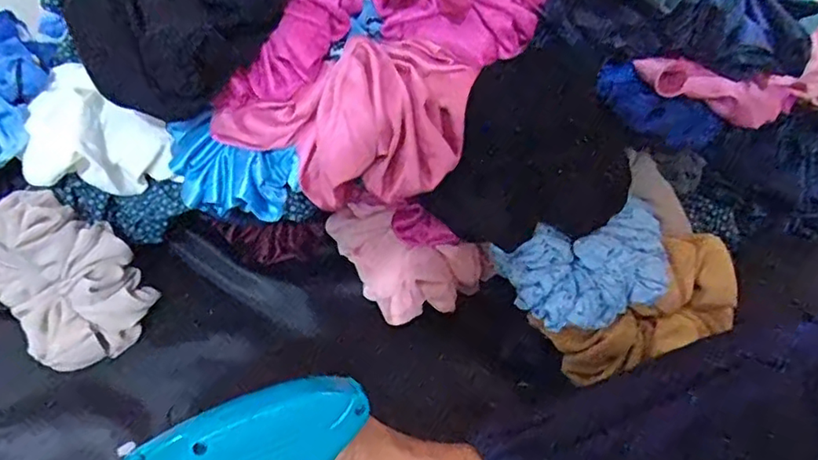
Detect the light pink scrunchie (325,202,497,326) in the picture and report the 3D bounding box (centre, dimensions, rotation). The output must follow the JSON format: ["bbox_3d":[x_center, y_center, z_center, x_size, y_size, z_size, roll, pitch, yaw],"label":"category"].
[{"bbox_3d":[-0.003,0.014,0.386,0.094,0.072,0.025,51,16,4],"label":"light pink scrunchie"}]

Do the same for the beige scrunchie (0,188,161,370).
[{"bbox_3d":[-0.218,0.031,0.371,0.113,0.088,0.042,41,14,-3],"label":"beige scrunchie"}]

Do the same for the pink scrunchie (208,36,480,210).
[{"bbox_3d":[-0.031,-0.057,0.310,0.135,0.059,0.074,-12,45,-12],"label":"pink scrunchie"}]

